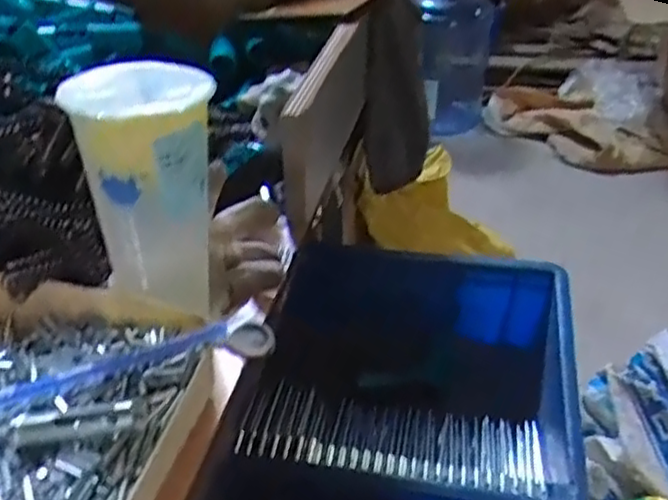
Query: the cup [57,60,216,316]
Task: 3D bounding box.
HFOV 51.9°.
[{"bbox_3d":[-0.114,-0.040,0.437,0.082,0.136,0.081,-6,36,-7],"label":"cup"}]

